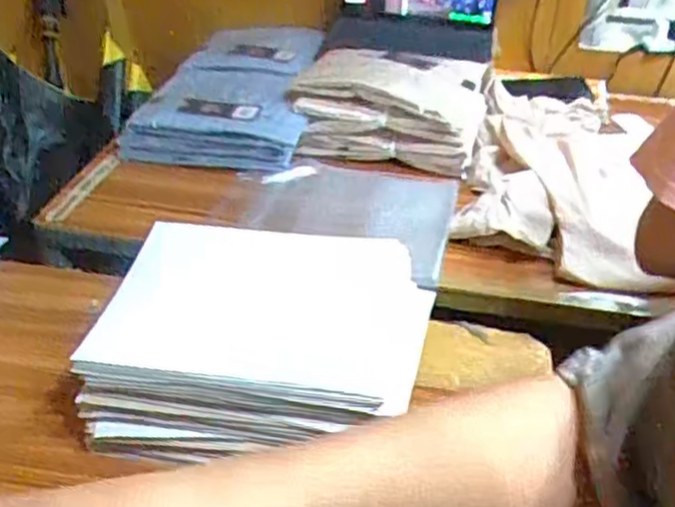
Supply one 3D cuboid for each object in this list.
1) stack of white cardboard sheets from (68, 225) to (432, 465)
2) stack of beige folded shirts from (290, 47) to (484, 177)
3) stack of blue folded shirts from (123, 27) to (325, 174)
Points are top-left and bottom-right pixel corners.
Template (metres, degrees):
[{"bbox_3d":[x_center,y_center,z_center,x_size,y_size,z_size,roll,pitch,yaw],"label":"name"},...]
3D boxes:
[{"bbox_3d":[-0.065,0.091,0.669,0.300,0.122,0.213,4,36,4],"label":"stack of white cardboard sheets"},{"bbox_3d":[0.081,-0.231,1.102,0.281,0.108,0.225,8,36,9],"label":"stack of beige folded shirts"},{"bbox_3d":[-0.164,-0.278,1.147,0.257,0.093,0.409,5,36,5],"label":"stack of blue folded shirts"}]

